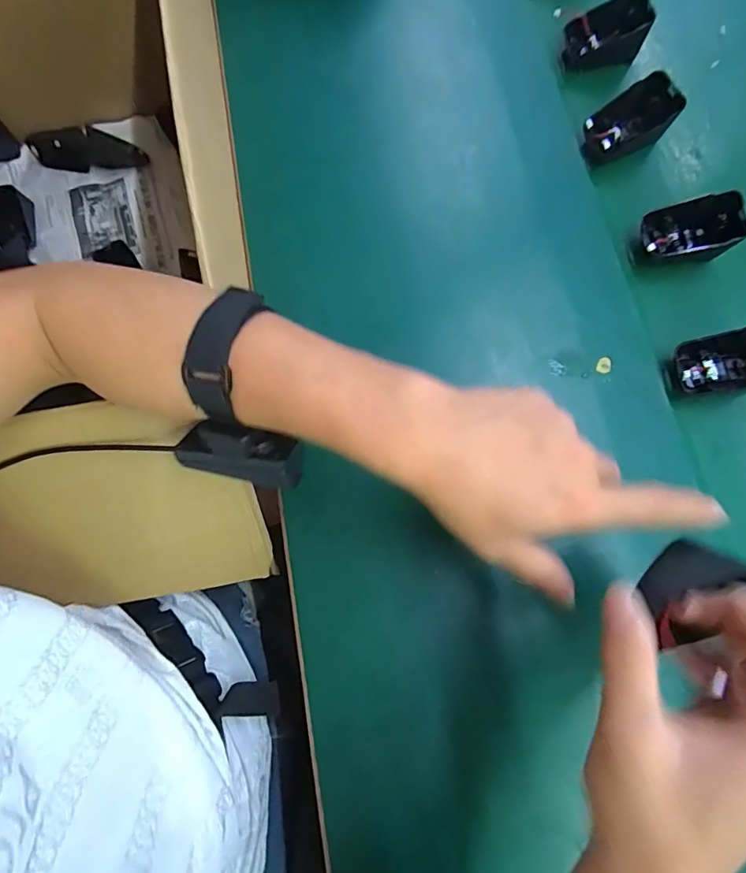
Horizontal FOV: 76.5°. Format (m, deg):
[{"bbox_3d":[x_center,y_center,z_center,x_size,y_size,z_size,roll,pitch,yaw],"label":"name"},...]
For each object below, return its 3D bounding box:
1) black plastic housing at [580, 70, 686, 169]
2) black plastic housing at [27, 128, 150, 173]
[{"bbox_3d":[0.218,-0.269,0.403,0.063,0.041,0.050,-21,76,-6],"label":"black plastic housing"},{"bbox_3d":[-0.365,-0.365,0.605,0.145,0.041,0.032,3,75,0],"label":"black plastic housing"}]

